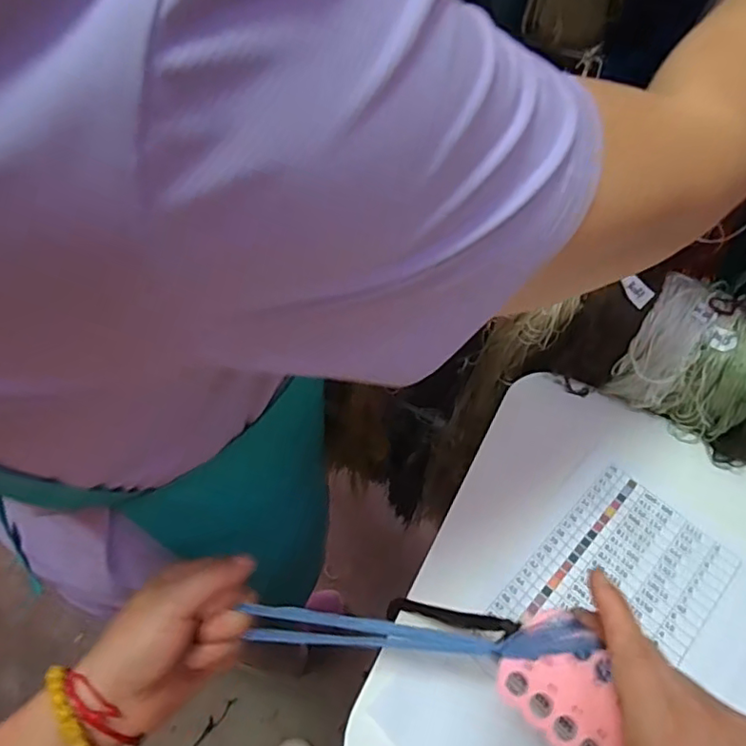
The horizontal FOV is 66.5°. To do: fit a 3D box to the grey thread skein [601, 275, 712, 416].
[{"bbox_3d":[0.244,-0.024,0.483,0.052,0.119,0.046,21,18,11],"label":"grey thread skein"}]

